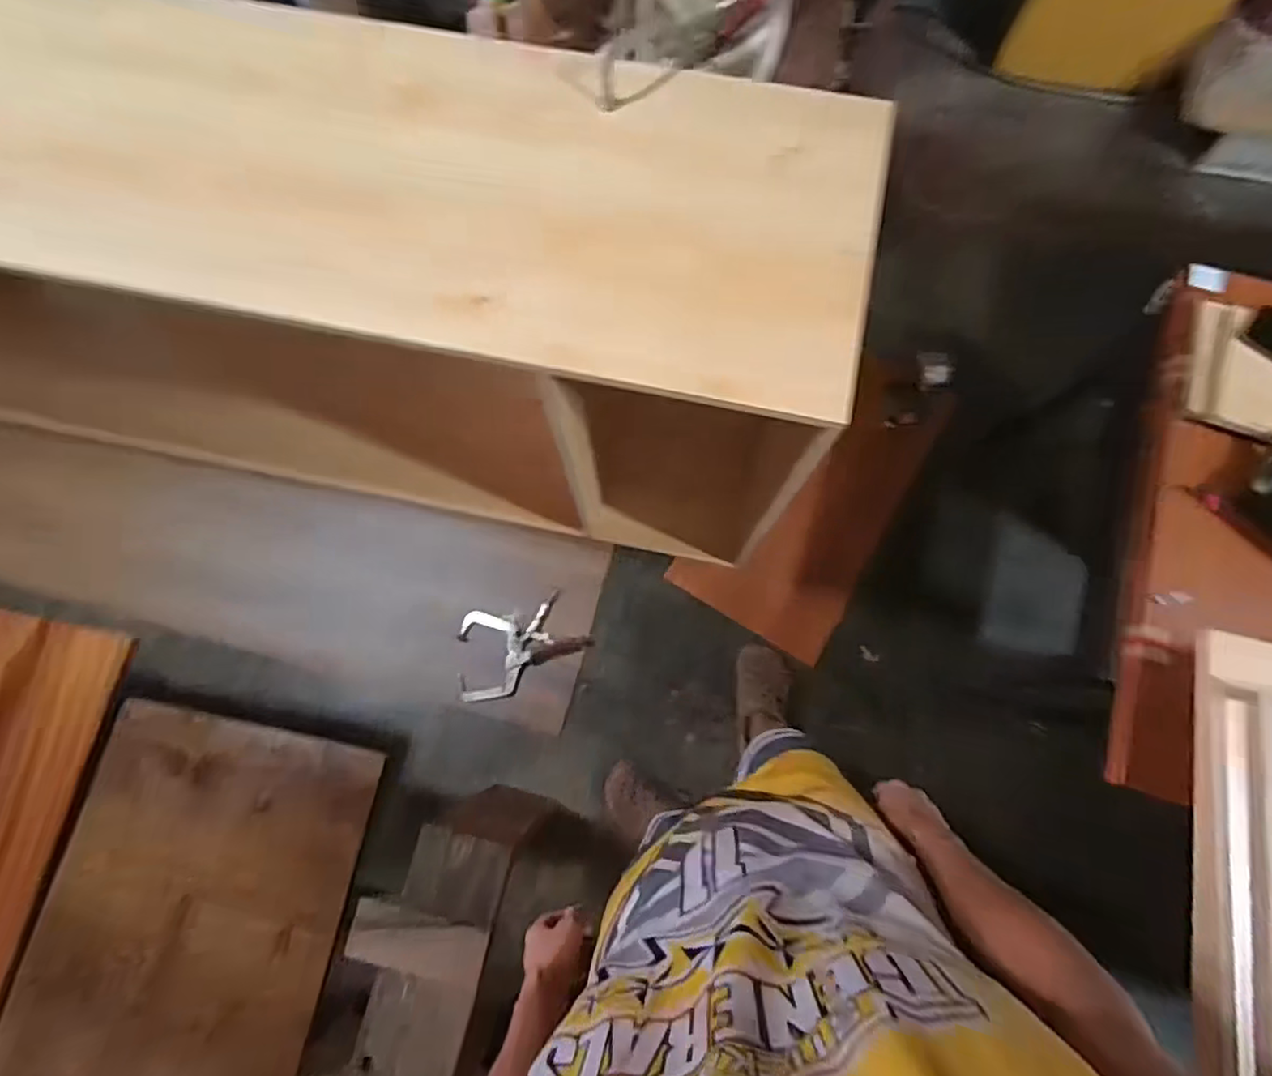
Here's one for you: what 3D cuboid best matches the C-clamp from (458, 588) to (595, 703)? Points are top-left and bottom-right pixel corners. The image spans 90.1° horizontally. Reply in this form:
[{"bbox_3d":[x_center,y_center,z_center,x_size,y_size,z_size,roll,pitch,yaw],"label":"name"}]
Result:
[{"bbox_3d":[-0.262,0.247,1.462,0.296,0.045,0.198,-16,76,-3],"label":"C-clamp"}]

